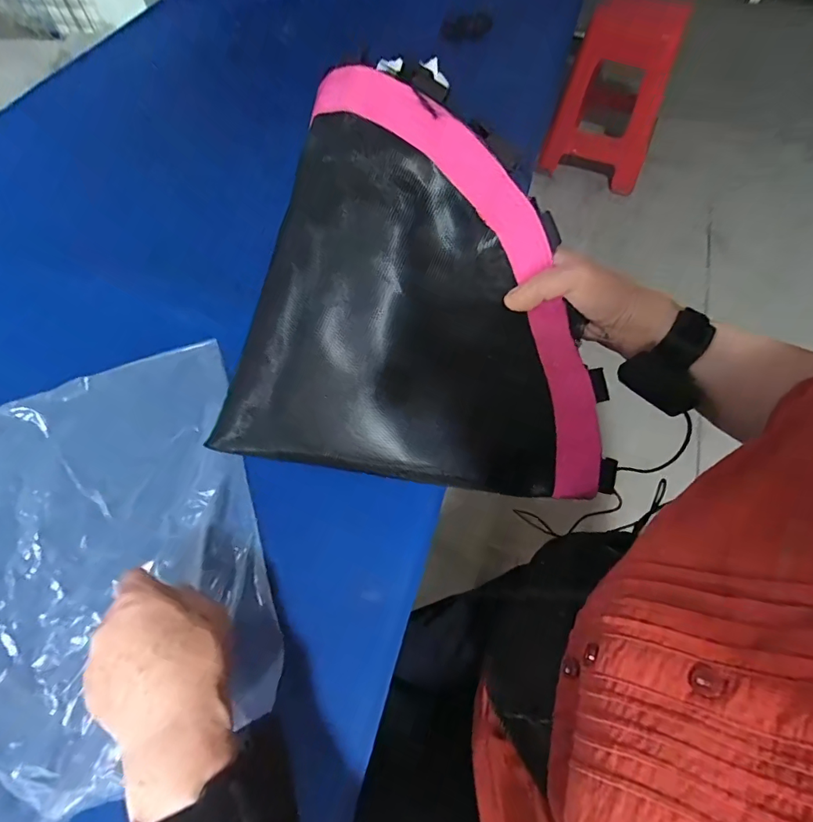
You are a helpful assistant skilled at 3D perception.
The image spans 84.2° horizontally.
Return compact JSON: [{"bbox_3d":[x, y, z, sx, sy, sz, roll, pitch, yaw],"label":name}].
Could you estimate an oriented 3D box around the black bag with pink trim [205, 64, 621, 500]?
[{"bbox_3d":[0.022,-0.099,0.392,0.333,0.317,0.043,9,10,1],"label":"black bag with pink trim"}]

